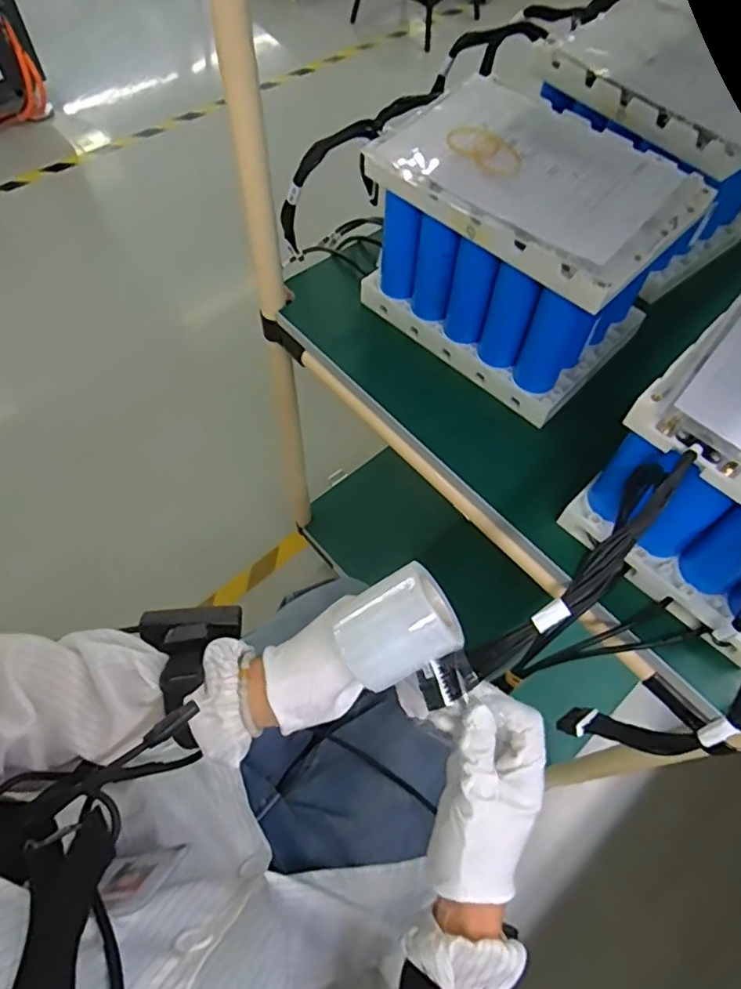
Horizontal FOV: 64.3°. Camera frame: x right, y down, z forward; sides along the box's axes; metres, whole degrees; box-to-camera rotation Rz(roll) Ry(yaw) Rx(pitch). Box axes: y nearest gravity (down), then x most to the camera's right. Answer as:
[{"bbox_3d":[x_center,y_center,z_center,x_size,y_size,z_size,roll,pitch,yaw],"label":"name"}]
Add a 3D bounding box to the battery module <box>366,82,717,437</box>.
[{"bbox_3d":[0.132,-0.223,0.543,0.232,0.162,0.159,41,66,19],"label":"battery module"}]

